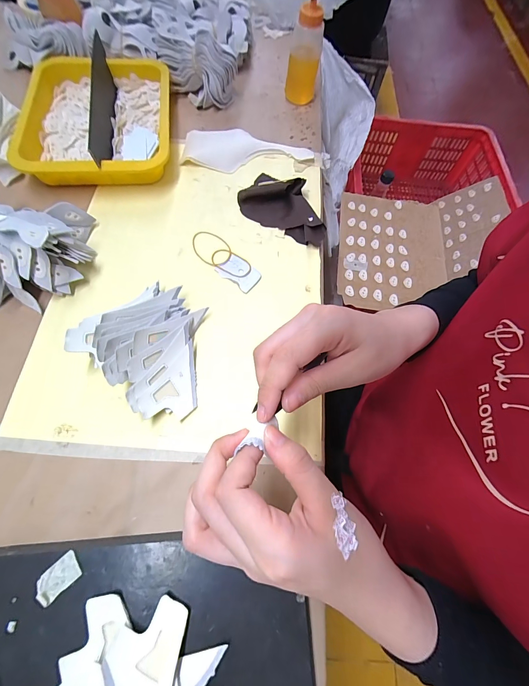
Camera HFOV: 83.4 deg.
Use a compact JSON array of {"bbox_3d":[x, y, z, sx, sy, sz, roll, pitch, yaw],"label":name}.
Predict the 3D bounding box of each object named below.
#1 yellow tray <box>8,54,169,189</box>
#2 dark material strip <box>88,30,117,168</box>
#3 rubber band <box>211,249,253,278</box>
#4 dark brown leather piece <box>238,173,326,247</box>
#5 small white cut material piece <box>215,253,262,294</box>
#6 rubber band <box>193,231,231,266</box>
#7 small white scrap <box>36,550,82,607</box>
[{"bbox_3d":[-0.253,-0.332,0.445,0.216,0.060,0.262,-5,67,-7],"label":"yellow tray"},{"bbox_3d":[-0.235,-0.345,0.436,0.010,0.049,0.266,-15,69,13],"label":"dark material strip"},{"bbox_3d":[-0.042,-0.103,0.381,0.055,0.005,0.035,22,63,5],"label":"rubber band"},{"bbox_3d":[0.031,-0.192,0.411,0.135,0.030,0.076,36,69,11],"label":"dark brown leather piece"},{"bbox_3d":[-0.030,-0.090,0.376,0.052,0.006,0.038,35,69,10],"label":"small white cut material piece"},{"bbox_3d":[-0.070,-0.125,0.391,0.061,0.007,0.044,37,69,11],"label":"rubber band"},{"bbox_3d":[-0.158,0.180,0.228,0.031,0.004,0.020,-41,76,-19],"label":"small white scrap"}]

